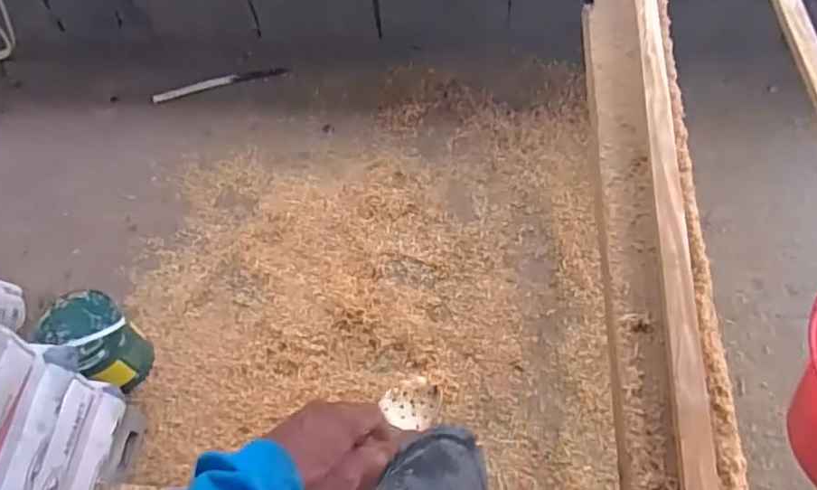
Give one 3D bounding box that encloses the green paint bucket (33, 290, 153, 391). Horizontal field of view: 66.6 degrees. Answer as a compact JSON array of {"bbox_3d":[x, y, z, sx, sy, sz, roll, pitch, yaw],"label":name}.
[{"bbox_3d":[-0.709,0.230,1.419,0.167,0.241,0.170,-2,56,3],"label":"green paint bucket"}]

